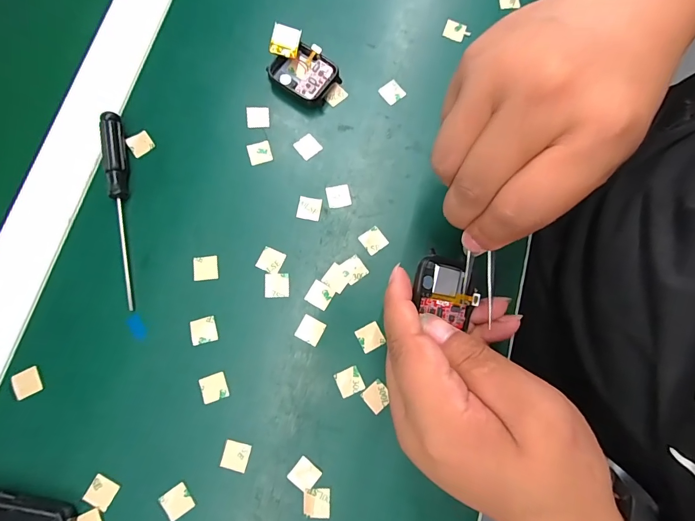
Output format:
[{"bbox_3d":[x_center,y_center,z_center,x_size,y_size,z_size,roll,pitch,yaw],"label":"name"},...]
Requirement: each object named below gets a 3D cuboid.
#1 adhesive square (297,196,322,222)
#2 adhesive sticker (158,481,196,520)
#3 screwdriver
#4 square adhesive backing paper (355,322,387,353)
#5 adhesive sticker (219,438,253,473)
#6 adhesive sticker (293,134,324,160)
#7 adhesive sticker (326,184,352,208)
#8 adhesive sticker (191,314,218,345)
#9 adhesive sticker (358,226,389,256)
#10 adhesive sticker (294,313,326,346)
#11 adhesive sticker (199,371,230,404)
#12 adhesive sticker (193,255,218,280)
[{"bbox_3d":[-0.026,-0.035,0.251,0.016,0.004,0.015,11,80,1],"label":"adhesive square"},{"bbox_3d":[-0.098,0.140,0.213,0.015,0.004,0.016,-32,76,-16],"label":"adhesive sticker"},{"bbox_3d":[-0.149,-0.035,0.238,0.010,0.011,0.130,-9,79,-3],"label":"screwdriver"},{"bbox_3d":[0.015,0.049,0.235,0.016,0.004,0.015,-29,76,2],"label":"square adhesive backing paper"},{"bbox_3d":[-0.066,0.116,0.219,0.015,0.004,0.015,14,74,4],"label":"adhesive sticker"},{"bbox_3d":[-0.028,-0.080,0.260,0.015,0.004,0.016,-38,82,-7],"label":"adhesive sticker"},{"bbox_3d":[-0.006,-0.044,0.253,0.016,0.004,0.015,-9,79,-2],"label":"adhesive sticker"},{"bbox_3d":[-0.091,0.044,0.233,0.015,0.004,0.015,-14,77,-7],"label":"adhesive sticker"},{"bbox_3d":[0.017,-0.013,0.248,0.015,0.004,0.016,-35,81,-7],"label":"adhesive sticker"},{"bbox_3d":[-0.023,0.044,0.233,0.016,0.004,0.016,27,79,4],"label":"adhesive sticker"},{"bbox_3d":[-0.082,0.078,0.227,0.016,0.004,0.015,-19,77,-6],"label":"adhesive sticker"},{"bbox_3d":[-0.093,0.005,0.241,0.015,0.004,0.016,-5,80,-7],"label":"adhesive sticker"}]

